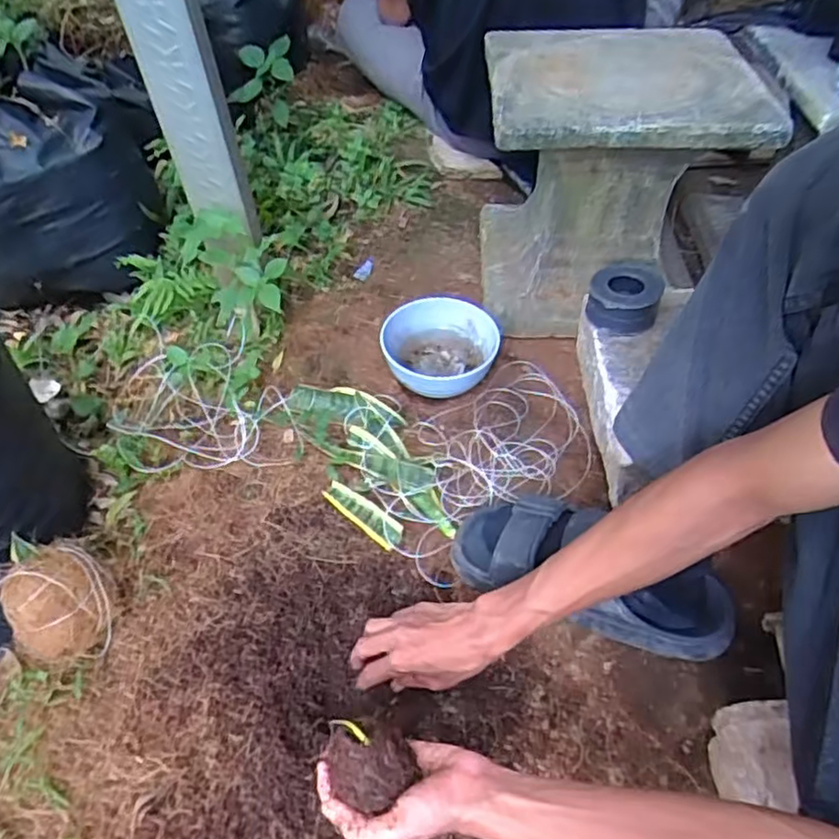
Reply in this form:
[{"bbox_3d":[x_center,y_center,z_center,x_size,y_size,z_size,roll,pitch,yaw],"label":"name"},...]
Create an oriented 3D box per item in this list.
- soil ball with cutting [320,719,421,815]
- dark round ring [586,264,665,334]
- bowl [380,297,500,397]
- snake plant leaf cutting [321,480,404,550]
[{"bbox_3d":[-0.033,0.228,0.442,0.057,0.050,0.049,-3,51,0],"label":"soil ball with cutting"},{"bbox_3d":[0.243,-0.149,0.783,0.079,0.041,0.085,0,51,0],"label":"dark round ring"},{"bbox_3d":[0.030,-0.081,0.846,0.148,0.074,0.136,-1,51,1],"label":"bowl"},{"bbox_3d":[-0.062,0.103,0.734,0.104,0.006,0.030,35,75,27],"label":"snake plant leaf cutting"}]

